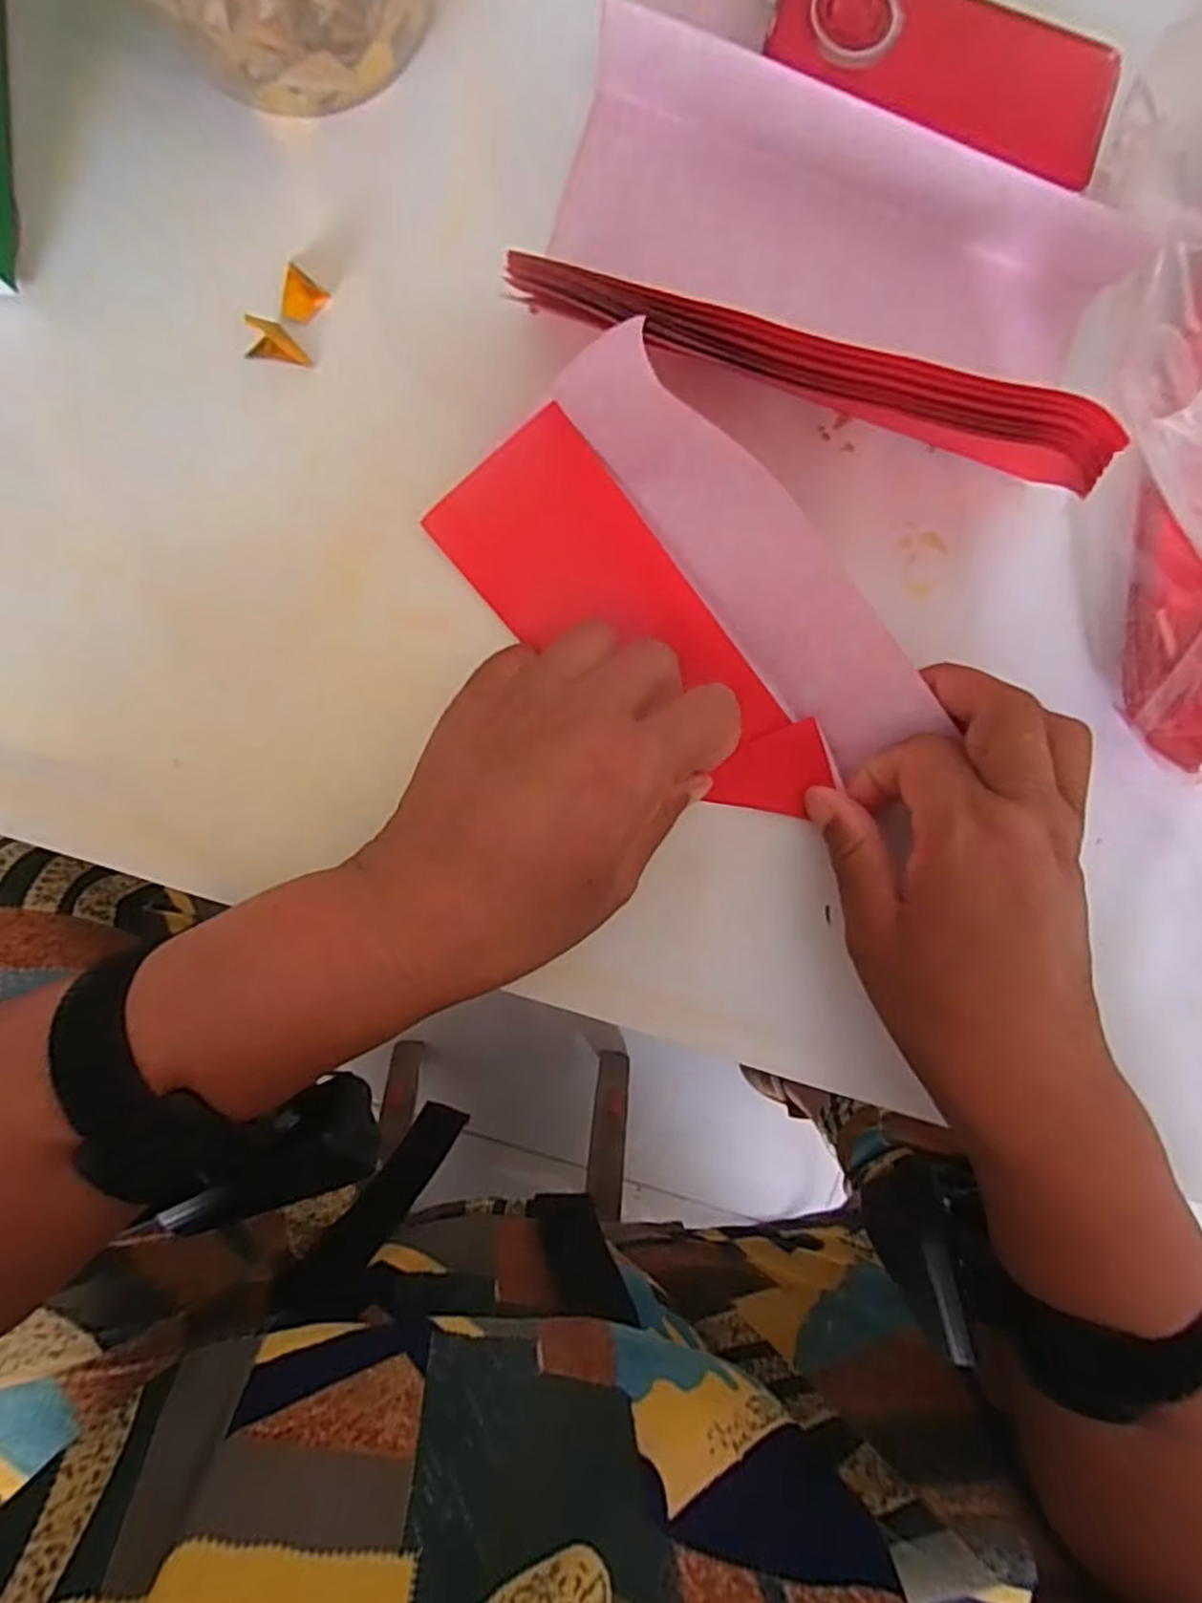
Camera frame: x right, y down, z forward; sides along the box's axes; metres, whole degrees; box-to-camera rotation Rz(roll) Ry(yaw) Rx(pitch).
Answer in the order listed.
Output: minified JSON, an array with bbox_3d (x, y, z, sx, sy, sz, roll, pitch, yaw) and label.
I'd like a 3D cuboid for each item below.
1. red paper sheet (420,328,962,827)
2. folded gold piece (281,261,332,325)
[{"bbox_3d":[0.029,-0.064,0.256,0.097,0.027,0.167,-39,102,22],"label":"red paper sheet"},{"bbox_3d":[-0.105,-0.176,0.254,0.015,0.004,0.016,37,92,-6],"label":"folded gold piece"}]

